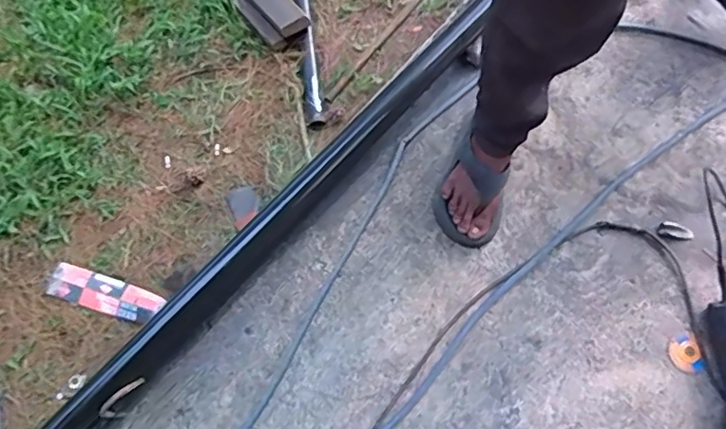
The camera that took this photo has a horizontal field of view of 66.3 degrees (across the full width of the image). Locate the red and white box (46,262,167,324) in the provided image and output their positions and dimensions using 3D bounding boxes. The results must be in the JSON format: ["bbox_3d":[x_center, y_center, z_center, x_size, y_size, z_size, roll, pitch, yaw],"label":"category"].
[{"bbox_3d":[-0.629,0.196,1.353,0.313,0.023,0.084,15,81,13],"label":"red and white box"}]

